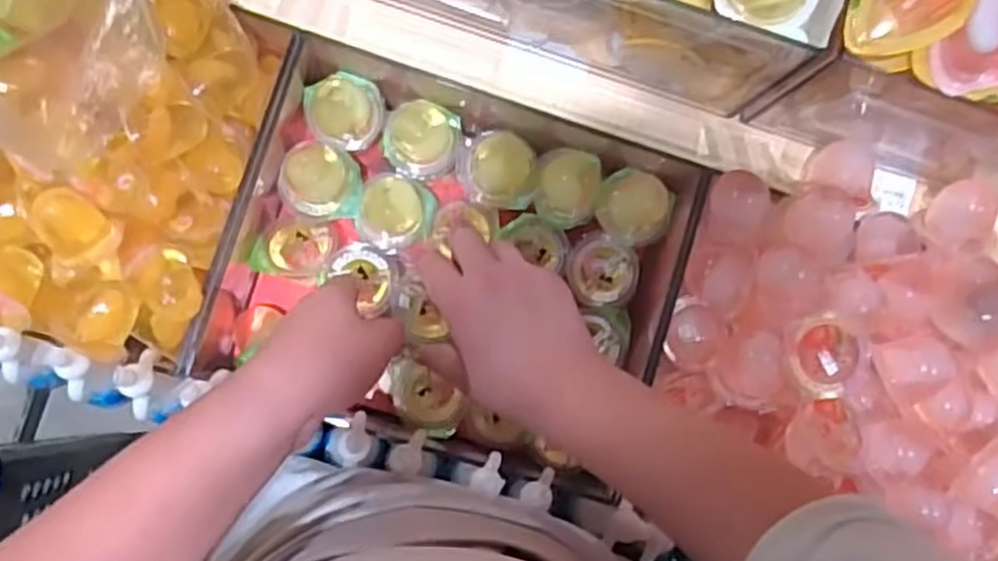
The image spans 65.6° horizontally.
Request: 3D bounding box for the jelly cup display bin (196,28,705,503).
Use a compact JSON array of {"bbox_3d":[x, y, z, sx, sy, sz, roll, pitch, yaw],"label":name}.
[{"bbox_3d":[-0.035,-0.015,0.580,0.310,0.097,0.258,21,84,-4],"label":"jelly cup display bin"}]

